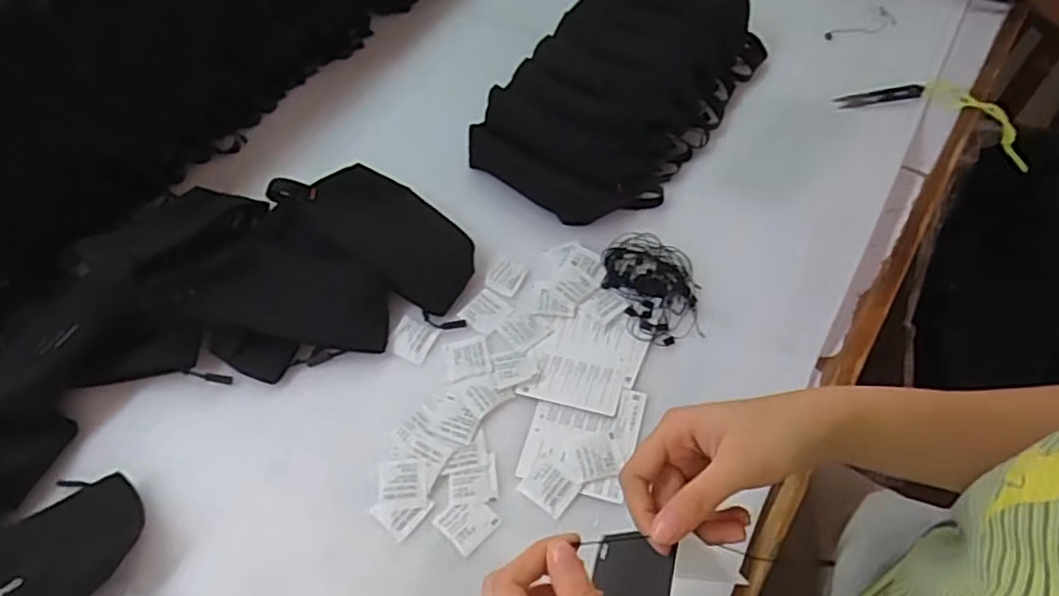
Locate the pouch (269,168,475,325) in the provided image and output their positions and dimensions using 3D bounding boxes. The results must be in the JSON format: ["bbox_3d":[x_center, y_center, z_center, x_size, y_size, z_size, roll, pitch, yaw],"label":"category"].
[{"bbox_3d":[-0.146,-0.067,0.647,0.209,0.023,0.104,29,77,6],"label":"pouch"}]

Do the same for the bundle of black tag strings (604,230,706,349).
[{"bbox_3d":[0.116,-0.012,0.629,0.080,0.012,0.122,-10,56,-2],"label":"bundle of black tag strings"}]

